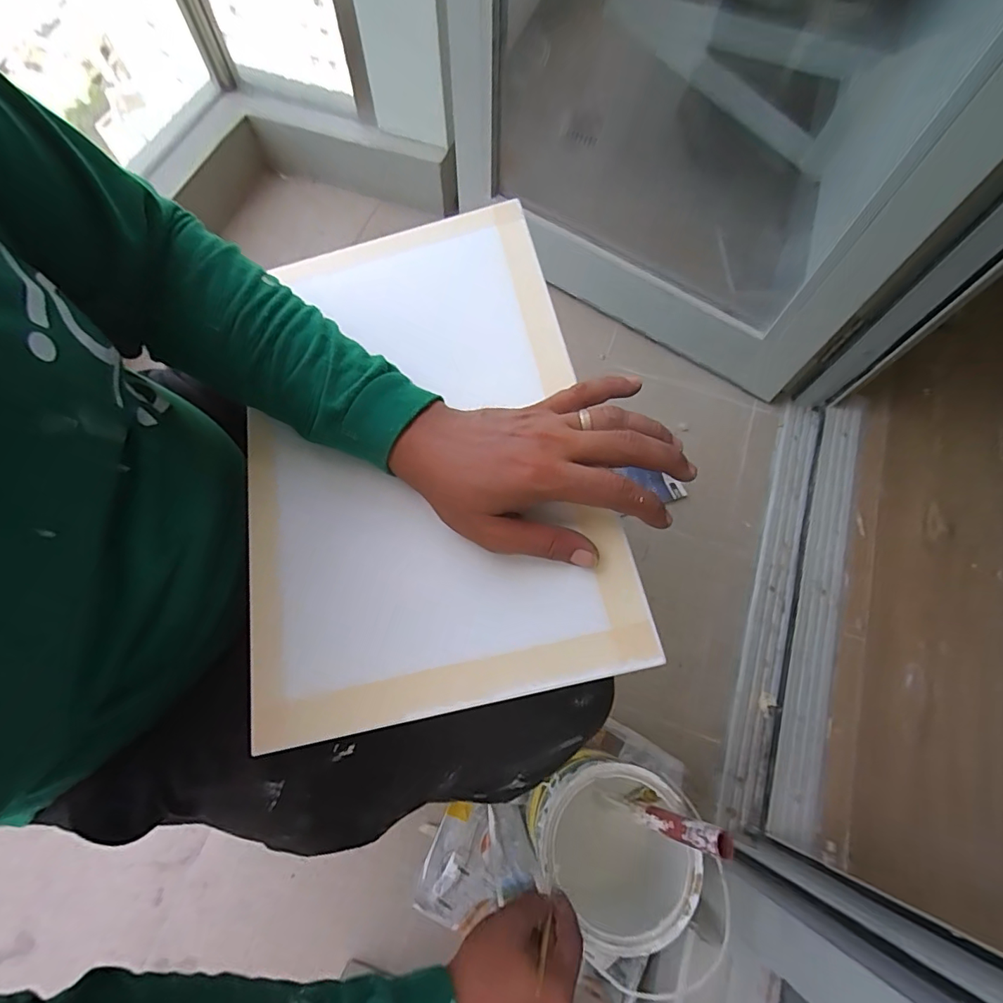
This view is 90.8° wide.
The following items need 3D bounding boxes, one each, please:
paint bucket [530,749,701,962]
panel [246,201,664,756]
[{"bbox_3d":[0.122,0.403,0.606,0.164,0.215,0.165,1,69,-1],"label":"paint bucket"},{"bbox_3d":[-0.069,-0.059,0.379,0.254,0.022,0.410,-13,66,3],"label":"panel"}]

